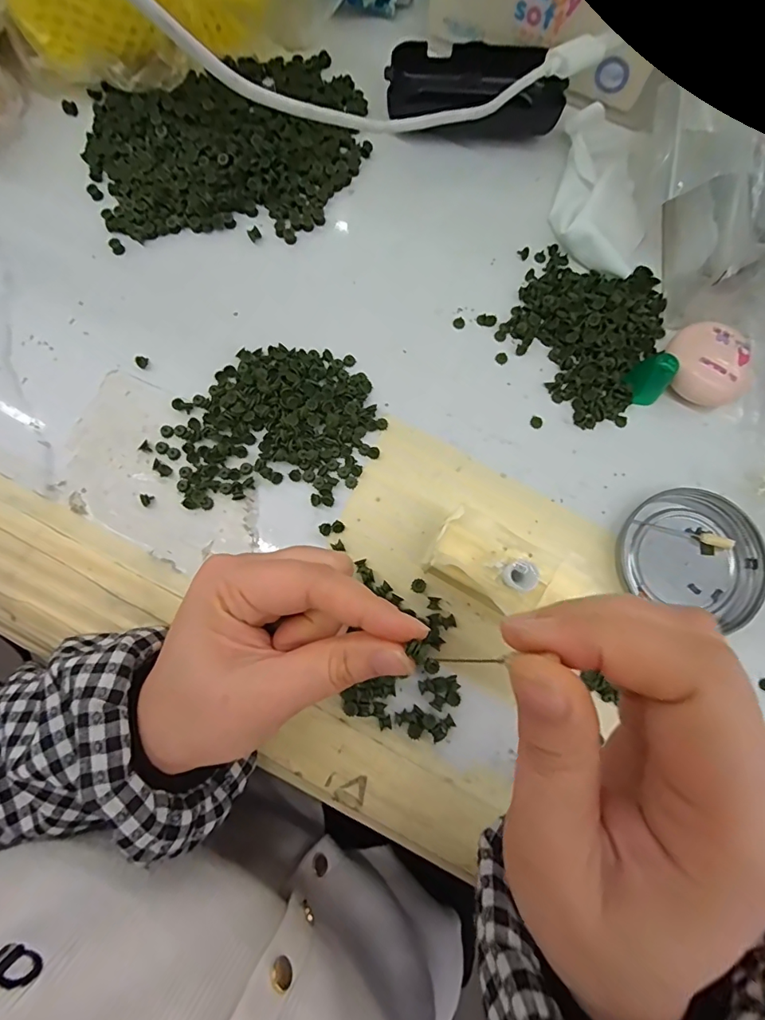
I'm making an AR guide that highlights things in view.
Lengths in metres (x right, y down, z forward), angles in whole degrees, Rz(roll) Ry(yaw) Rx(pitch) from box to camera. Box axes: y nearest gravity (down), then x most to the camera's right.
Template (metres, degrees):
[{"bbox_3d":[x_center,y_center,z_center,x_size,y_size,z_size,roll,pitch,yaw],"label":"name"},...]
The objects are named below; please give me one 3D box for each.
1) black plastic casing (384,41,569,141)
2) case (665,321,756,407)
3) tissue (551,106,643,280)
[{"bbox_3d":[0.059,-0.275,0.305,0.109,0.026,0.048,5,80,0],"label":"black plastic casing"},{"bbox_3d":[0.188,-0.084,0.269,0.040,0.018,0.048,-3,80,-1],"label":"case"},{"bbox_3d":[0.142,-0.206,0.295,0.056,0.019,0.121,13,80,2],"label":"tissue"}]

